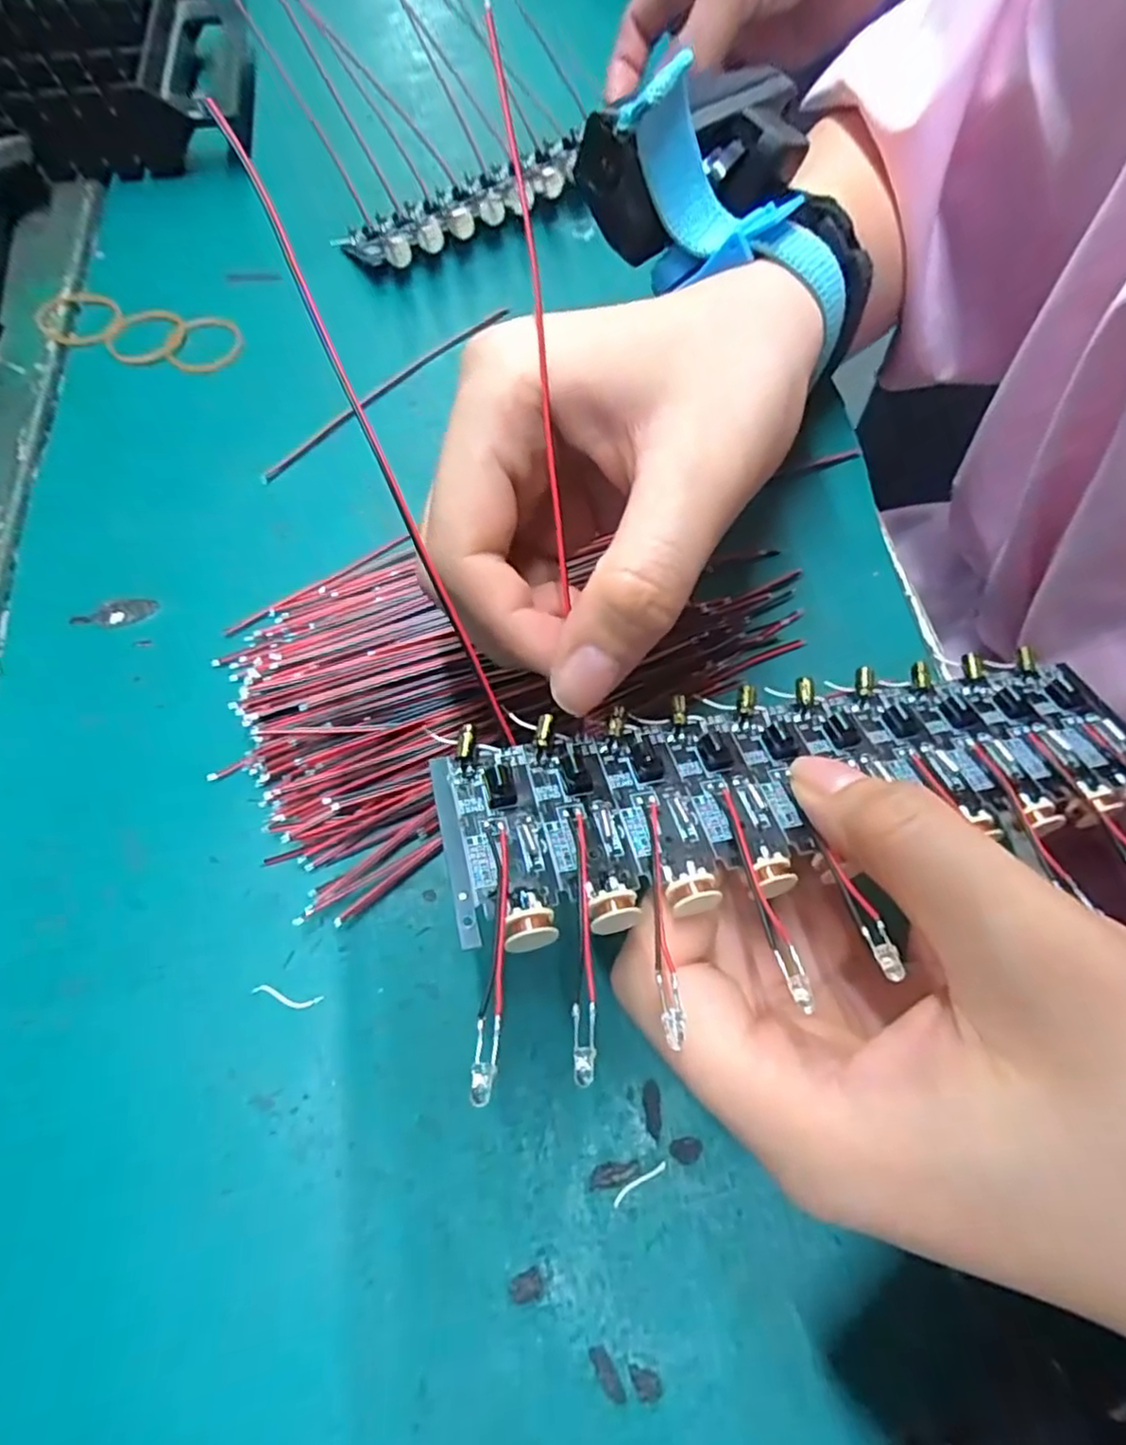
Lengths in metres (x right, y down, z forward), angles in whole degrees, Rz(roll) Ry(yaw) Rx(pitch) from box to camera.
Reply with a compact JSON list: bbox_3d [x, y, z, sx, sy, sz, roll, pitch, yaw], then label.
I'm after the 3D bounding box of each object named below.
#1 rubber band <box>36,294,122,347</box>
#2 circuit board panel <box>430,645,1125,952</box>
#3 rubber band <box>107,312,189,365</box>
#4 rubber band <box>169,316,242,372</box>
[{"bbox_3d":[-0.201,-0.168,0.284,0.031,0.004,0.034,-30,68,-8],"label":"rubber band"},{"bbox_3d":[0.056,0.011,0.148,0.160,0.013,0.046,-9,64,-13],"label":"circuit board panel"},{"bbox_3d":[-0.172,-0.160,0.282,0.030,0.004,0.033,-23,67,-5],"label":"rubber band"},{"bbox_3d":[-0.146,-0.157,0.281,0.027,0.004,0.033,2,67,5],"label":"rubber band"}]

